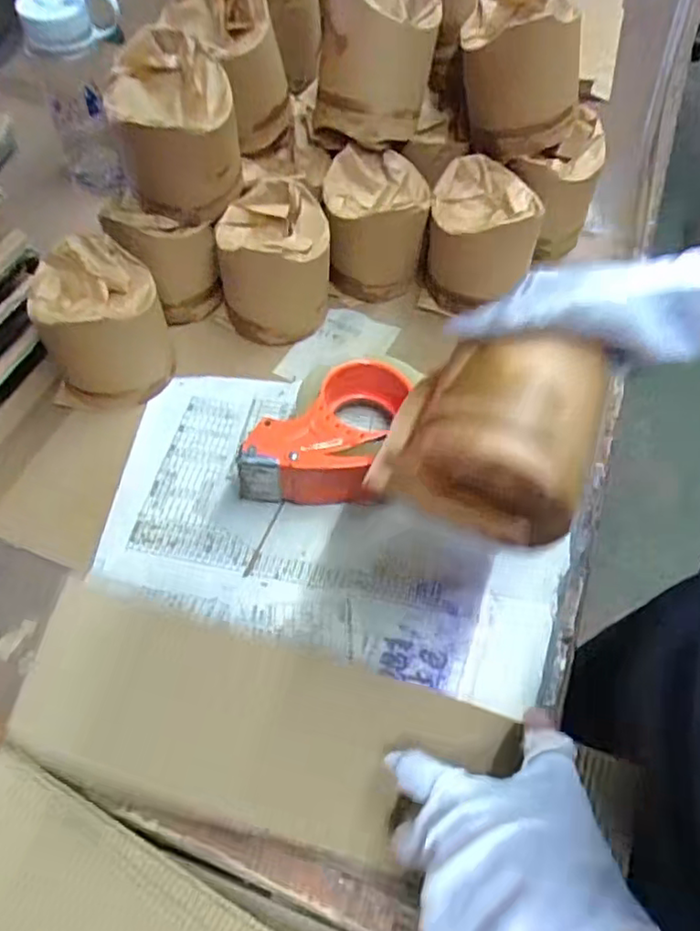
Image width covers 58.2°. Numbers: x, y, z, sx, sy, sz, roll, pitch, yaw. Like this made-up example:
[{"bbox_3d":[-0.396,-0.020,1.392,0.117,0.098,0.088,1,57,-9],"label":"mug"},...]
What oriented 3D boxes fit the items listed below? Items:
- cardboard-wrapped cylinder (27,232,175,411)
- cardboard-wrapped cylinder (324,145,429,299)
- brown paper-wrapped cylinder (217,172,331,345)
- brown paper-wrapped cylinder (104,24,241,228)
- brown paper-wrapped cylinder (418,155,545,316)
[{"bbox_3d":[-0.220,-0.123,0.553,0.113,0.105,0.101,-23,62,-13],"label":"cardboard-wrapped cylinder"},{"bbox_3d":[0.026,-0.243,0.635,0.094,0.112,0.101,1,59,1],"label":"cardboard-wrapped cylinder"},{"bbox_3d":[-0.071,-0.196,0.607,0.100,0.107,0.105,-1,59,-1],"label":"brown paper-wrapped cylinder"},{"bbox_3d":[-0.147,-0.285,0.544,0.095,0.116,0.103,-8,61,-6],"label":"brown paper-wrapped cylinder"},{"bbox_3d":[0.127,-0.226,0.624,0.098,0.113,0.098,7,59,4],"label":"brown paper-wrapped cylinder"}]

